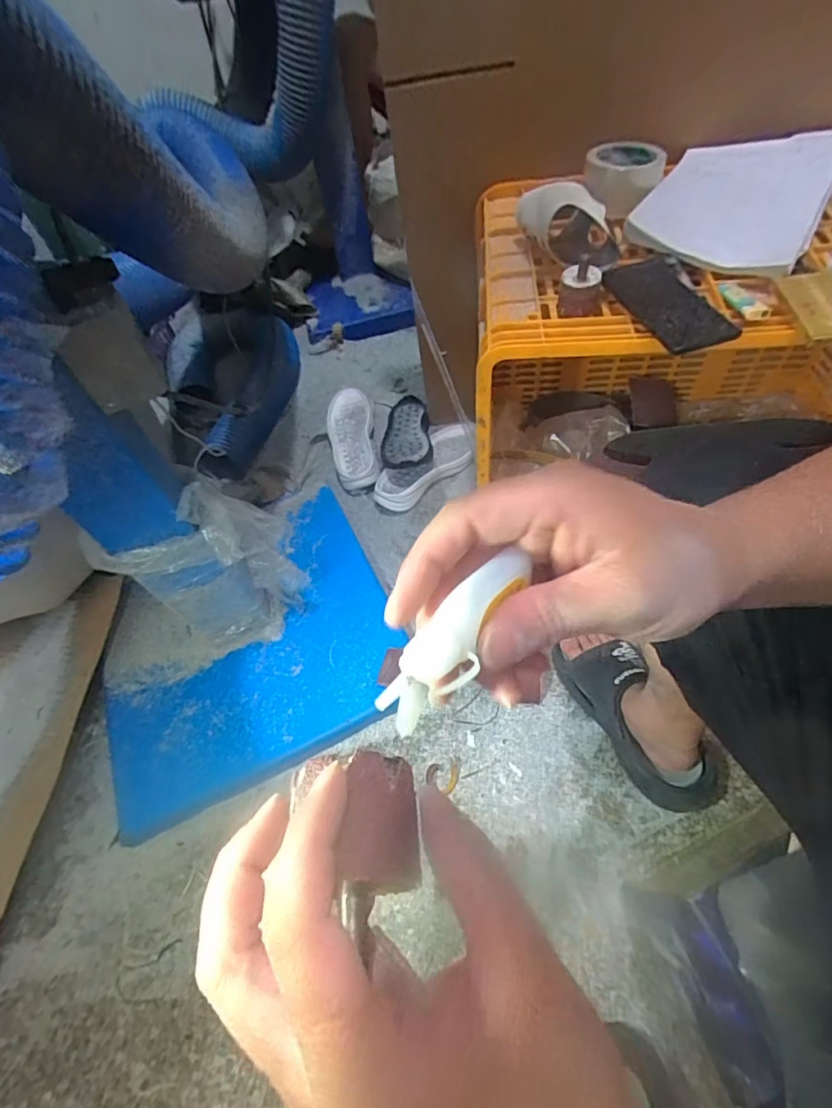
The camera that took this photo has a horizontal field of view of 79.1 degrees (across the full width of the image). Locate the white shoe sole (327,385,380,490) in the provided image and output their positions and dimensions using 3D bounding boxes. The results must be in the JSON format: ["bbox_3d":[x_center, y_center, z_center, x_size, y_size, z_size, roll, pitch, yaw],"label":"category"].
[{"bbox_3d":[-0.140,-0.251,1.134,0.105,0.079,0.264,-11,56,1],"label":"white shoe sole"}]

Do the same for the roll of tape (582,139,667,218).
[{"bbox_3d":[0.265,-0.491,0.653,0.087,0.054,0.090,-4,57,6],"label":"roll of tape"}]

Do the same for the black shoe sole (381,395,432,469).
[{"bbox_3d":[-0.019,-0.267,1.098,0.101,0.047,0.293,0,46,1],"label":"black shoe sole"}]

